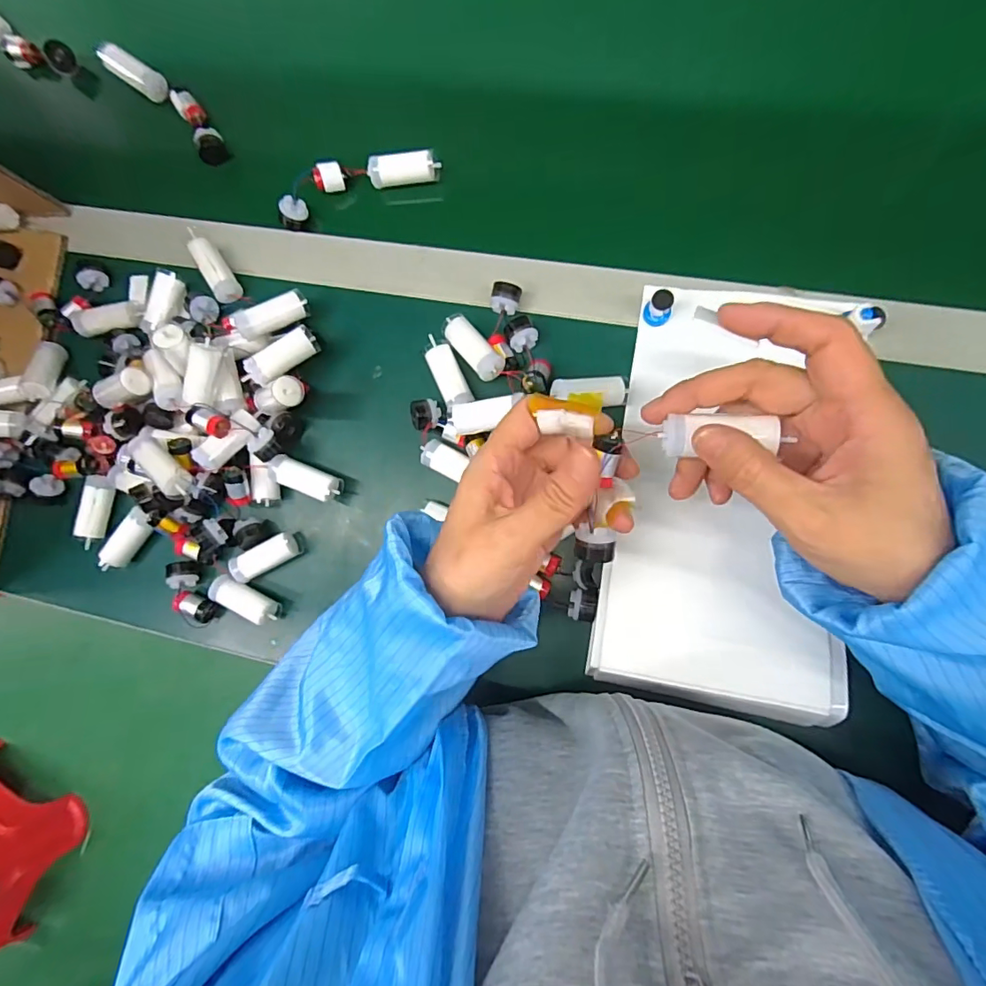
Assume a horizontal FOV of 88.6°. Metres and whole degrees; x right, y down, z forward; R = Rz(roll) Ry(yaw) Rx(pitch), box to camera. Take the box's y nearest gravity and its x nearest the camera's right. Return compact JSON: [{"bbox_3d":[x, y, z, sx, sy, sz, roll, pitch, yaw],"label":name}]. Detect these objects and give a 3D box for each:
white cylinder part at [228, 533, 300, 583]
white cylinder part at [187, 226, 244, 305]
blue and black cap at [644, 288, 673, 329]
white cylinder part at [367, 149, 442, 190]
[{"bbox_3d":[-0.171,0.049,0.382,0.048,0.019,0.021,-29,83,5],"label":"white cylinder part"},{"bbox_3d":[-0.224,-0.183,0.401,0.021,0.017,0.064,-30,83,5],"label":"white cylinder part"},{"bbox_3d":[0.114,-0.127,0.350,0.018,0.025,0.017,0,87,8],"label":"blue and black cap"},{"bbox_3d":[-0.068,-0.250,0.393,0.055,0.021,0.019,1,87,8],"label":"white cylinder part"}]

